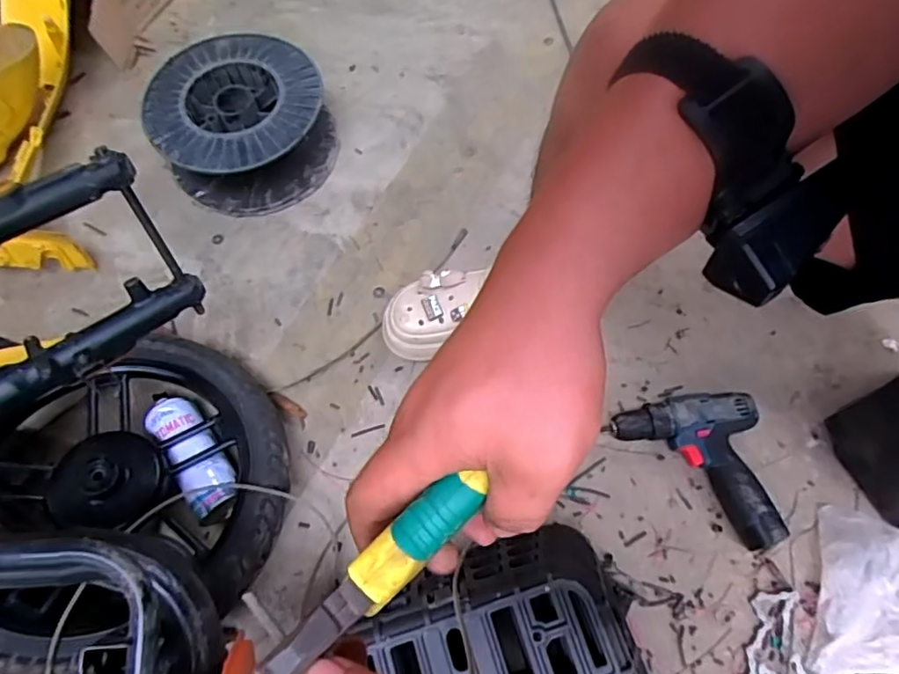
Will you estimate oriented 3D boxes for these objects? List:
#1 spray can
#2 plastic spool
[{"bbox_3d":[-0.320,0.140,0.734,0.063,0.052,0.175,-34,70,-12],"label":"spray can"},{"bbox_3d":[-0.319,-0.332,0.929,0.251,0.122,0.252,0,67,1],"label":"plastic spool"}]

